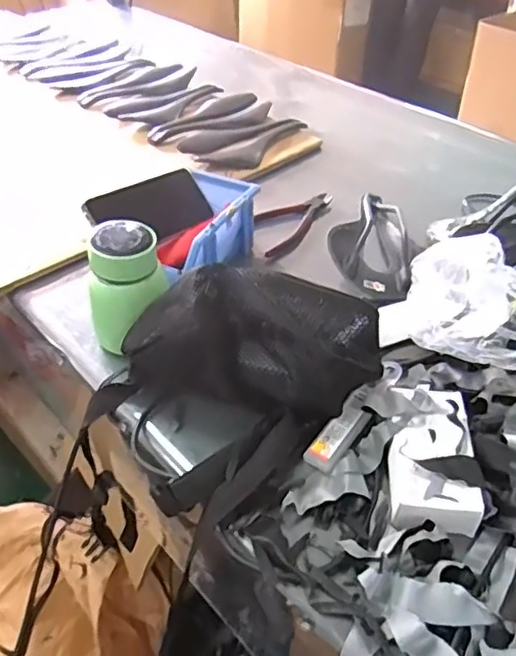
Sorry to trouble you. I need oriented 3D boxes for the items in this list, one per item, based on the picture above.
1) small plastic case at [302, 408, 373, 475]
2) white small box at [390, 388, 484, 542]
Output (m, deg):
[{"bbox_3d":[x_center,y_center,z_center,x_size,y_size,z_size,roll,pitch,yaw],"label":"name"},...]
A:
[{"bbox_3d":[0.069,0.093,0.503,0.027,0.009,0.064,34,69,32],"label":"small plastic case"},{"bbox_3d":[0.140,0.102,0.478,0.064,0.025,0.120,4,42,4],"label":"white small box"}]

